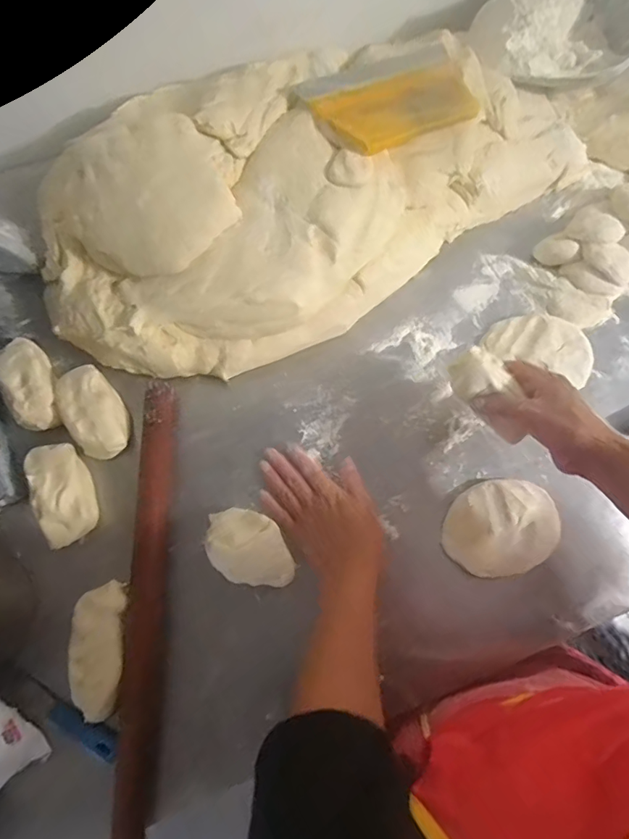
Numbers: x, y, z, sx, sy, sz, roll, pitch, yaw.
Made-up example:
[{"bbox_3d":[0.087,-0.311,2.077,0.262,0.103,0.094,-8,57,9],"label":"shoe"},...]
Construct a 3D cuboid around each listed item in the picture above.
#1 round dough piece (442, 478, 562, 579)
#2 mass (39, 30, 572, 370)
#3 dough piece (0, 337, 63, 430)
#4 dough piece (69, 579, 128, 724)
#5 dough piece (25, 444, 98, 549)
[{"bbox_3d":[0.200,0.114,0.514,0.120,0.027,0.095,-23,76,-6],"label":"round dough piece"},{"bbox_3d":[-0.019,-0.282,0.560,0.642,0.114,0.337,-32,77,-8],"label":"mass"},{"bbox_3d":[-0.321,-0.042,0.539,0.049,0.032,0.118,-30,77,-8],"label":"dough piece"},{"bbox_3d":[-0.210,0.224,0.469,0.046,0.030,0.121,-4,75,-1],"label":"dough piece"},{"bbox_3d":[-0.270,0.078,0.516,0.050,0.030,0.107,-23,76,-6],"label":"dough piece"}]

